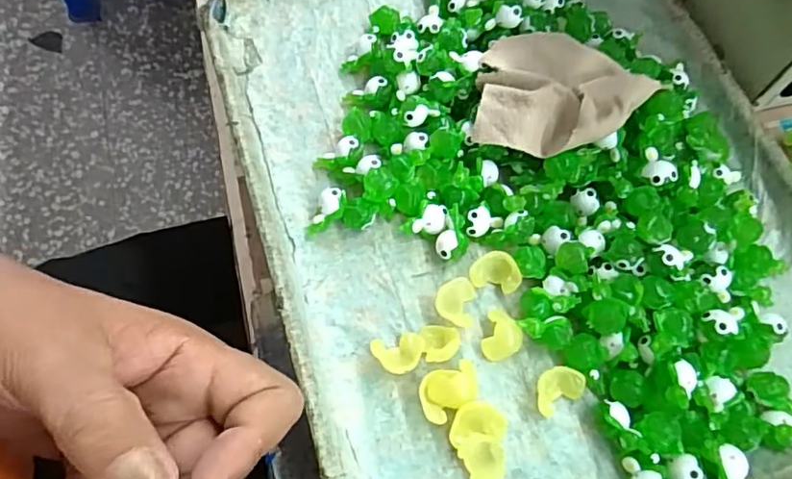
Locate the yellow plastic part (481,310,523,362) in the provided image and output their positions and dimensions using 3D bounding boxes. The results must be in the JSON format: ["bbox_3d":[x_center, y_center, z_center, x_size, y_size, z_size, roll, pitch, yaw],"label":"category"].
[{"bbox_3d":[0.046,0.043,0.265,0.018,0.010,0.021,-26,70,-12],"label":"yellow plastic part"}]

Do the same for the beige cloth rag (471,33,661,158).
[{"bbox_3d":[0.081,-0.072,0.290,0.078,0.027,0.065,8,67,2],"label":"beige cloth rag"}]

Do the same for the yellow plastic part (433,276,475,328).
[{"bbox_3d":[0.027,0.029,0.270,0.017,0.009,0.023,10,67,3],"label":"yellow plastic part"}]

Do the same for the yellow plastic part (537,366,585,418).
[{"bbox_3d":[0.071,0.066,0.256,0.025,0.010,0.016,-30,71,-13],"label":"yellow plastic part"}]

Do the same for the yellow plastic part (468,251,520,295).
[{"bbox_3d":[0.047,0.015,0.276,0.023,0.011,0.017,17,68,6],"label":"yellow plastic part"}]

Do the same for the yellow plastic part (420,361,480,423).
[{"bbox_3d":[0.023,0.065,0.252,0.028,0.012,0.019,-33,71,-14],"label":"yellow plastic part"}]

